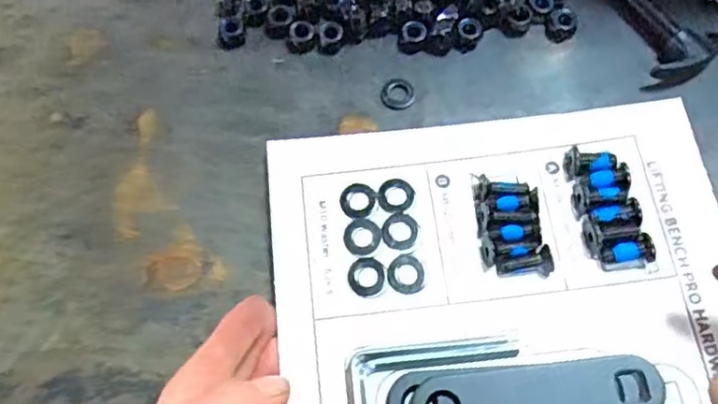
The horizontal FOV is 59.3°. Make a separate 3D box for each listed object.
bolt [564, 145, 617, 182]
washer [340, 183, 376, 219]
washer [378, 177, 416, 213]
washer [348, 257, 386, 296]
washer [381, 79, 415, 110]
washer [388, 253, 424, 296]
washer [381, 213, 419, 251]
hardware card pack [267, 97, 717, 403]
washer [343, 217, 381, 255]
[{"bbox_3d":[0.119,-0.021,0.327,0.023,0.011,0.015,-10,71,-3],"label":"bolt"},{"bbox_3d":[0.000,-0.001,0.330,0.018,0.004,0.019,0,71,1],"label":"washer"},{"bbox_3d":[0.020,-0.004,0.329,0.020,0.004,0.019,0,71,1],"label":"washer"},{"bbox_3d":[0.004,0.037,0.313,0.018,0.004,0.019,-3,71,0],"label":"washer"},{"bbox_3d":[0.023,-0.063,0.365,0.019,0.004,0.019,0,71,1],"label":"washer"},{"bbox_3d":[0.023,0.036,0.313,0.018,0.004,0.020,-13,71,-3],"label":"washer"},{"bbox_3d":[0.021,0.015,0.322,0.018,0.004,0.020,11,71,5],"label":"washer"},{"bbox_3d":[0.071,0.043,0.310,0.218,0.021,0.190,-6,71,-1],"label":"hardware card pack"},{"bbox_3d":[0.002,0.017,0.322,0.019,0.004,0.020,0,71,1],"label":"washer"}]

